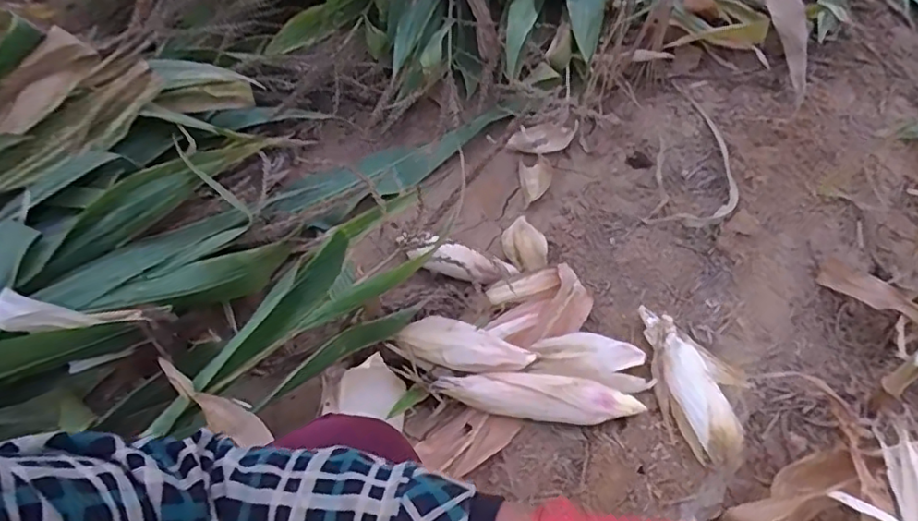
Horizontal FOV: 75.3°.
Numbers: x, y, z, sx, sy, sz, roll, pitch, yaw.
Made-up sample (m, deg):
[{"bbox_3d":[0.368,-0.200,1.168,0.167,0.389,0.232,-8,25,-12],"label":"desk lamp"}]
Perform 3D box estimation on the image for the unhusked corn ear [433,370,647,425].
[{"bbox_3d":[0.105,0.180,0.799,0.272,0.047,0.058,8,54,6],"label":"unhusked corn ear"}]

